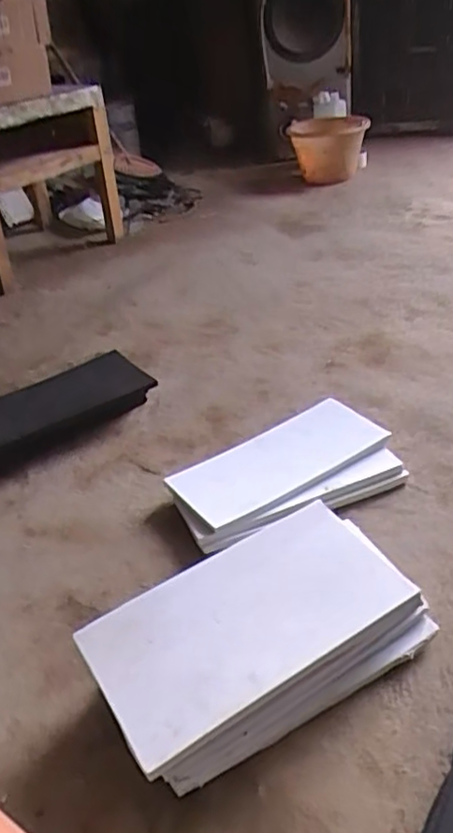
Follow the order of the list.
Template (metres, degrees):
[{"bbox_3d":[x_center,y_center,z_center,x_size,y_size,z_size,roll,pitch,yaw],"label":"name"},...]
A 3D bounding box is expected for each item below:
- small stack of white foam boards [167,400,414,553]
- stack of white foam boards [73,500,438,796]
[{"bbox_3d":[0.072,0.073,0.810,0.291,0.034,0.168,-20,36,-20],"label":"small stack of white foam boards"},{"bbox_3d":[0.025,0.199,0.591,0.294,0.090,0.160,-22,37,-22],"label":"stack of white foam boards"}]

